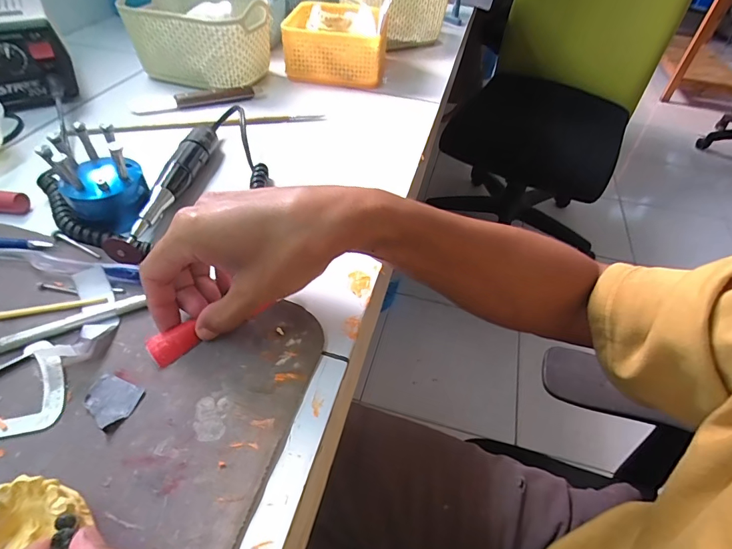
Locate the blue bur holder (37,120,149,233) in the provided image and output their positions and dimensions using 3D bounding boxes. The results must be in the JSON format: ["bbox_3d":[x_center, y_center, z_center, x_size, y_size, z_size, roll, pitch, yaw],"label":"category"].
[{"bbox_3d":[-0.207,-0.074,0.326,0.057,0.060,0.055,-3,47,-7],"label":"blue bur holder"}]

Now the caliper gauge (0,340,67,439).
[{"bbox_3d":[-0.221,0.069,0.228,0.098,0.006,0.058,-12,48,-15],"label":"caliper gauge"}]

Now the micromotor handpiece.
[{"bbox_3d":[-0.167,-0.076,0.353,0.025,0.025,0.167,7,46,2],"label":"micromotor handpiece"}]

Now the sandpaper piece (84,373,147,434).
[{"bbox_3d":[-0.144,0.071,0.233,0.030,0.004,0.027,20,48,14],"label":"sandpaper piece"}]

